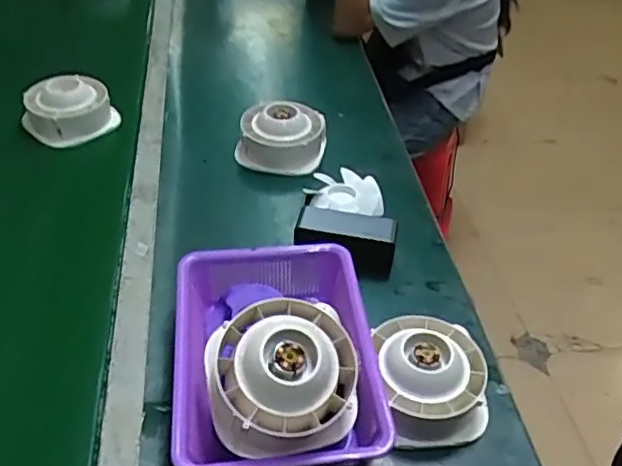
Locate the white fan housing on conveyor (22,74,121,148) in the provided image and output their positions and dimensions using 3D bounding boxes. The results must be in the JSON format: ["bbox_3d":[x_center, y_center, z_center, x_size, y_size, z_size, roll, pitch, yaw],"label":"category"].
[{"bbox_3d":[-0.399,-0.203,1.027,0.104,0.077,0.126,35,50,30],"label":"white fan housing on conveyor"}]

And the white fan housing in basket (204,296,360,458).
[{"bbox_3d":[-0.024,0.129,0.576,0.136,0.073,0.133,3,60,-6],"label":"white fan housing in basket"}]

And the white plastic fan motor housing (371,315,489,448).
[{"bbox_3d":[0.127,0.152,0.663,0.117,0.068,0.129,1,42,-4],"label":"white plastic fan motor housing"}]

